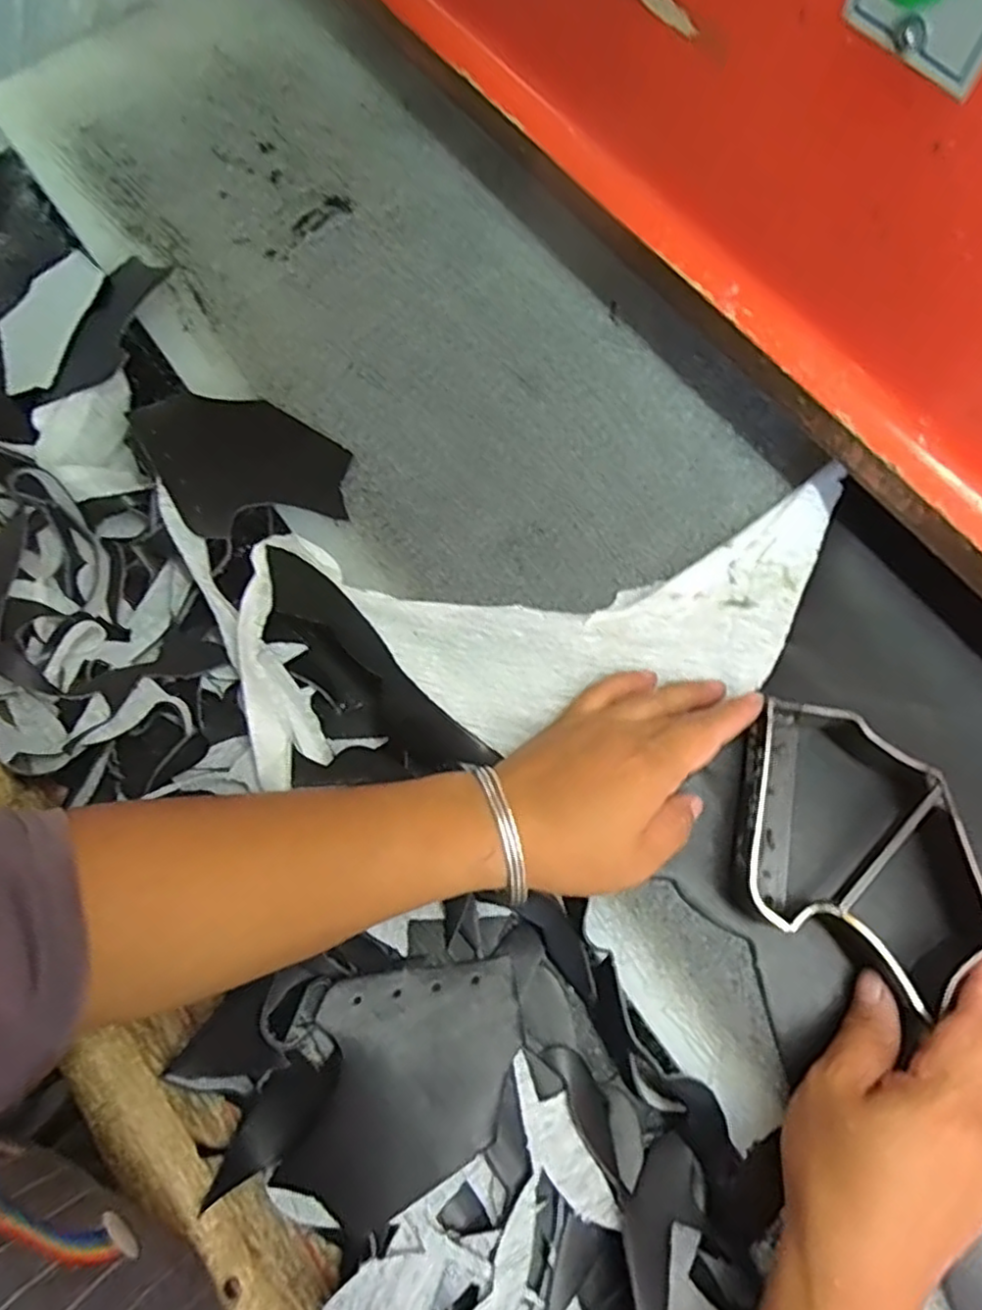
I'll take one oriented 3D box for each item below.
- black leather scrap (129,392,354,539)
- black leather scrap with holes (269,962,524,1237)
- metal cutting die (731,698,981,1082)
[{"bbox_3d":[-0.153,-0.124,0.430,0.115,0.028,0.104,-15,72,-3],"label":"black leather scrap"},{"bbox_3d":[-0.040,0.212,0.341,0.096,0.018,0.114,9,73,5],"label":"black leather scrap with holes"},{"bbox_3d":[0.176,0.095,0.343,0.116,0.043,0.144,-36,74,-9],"label":"metal cutting die"}]

